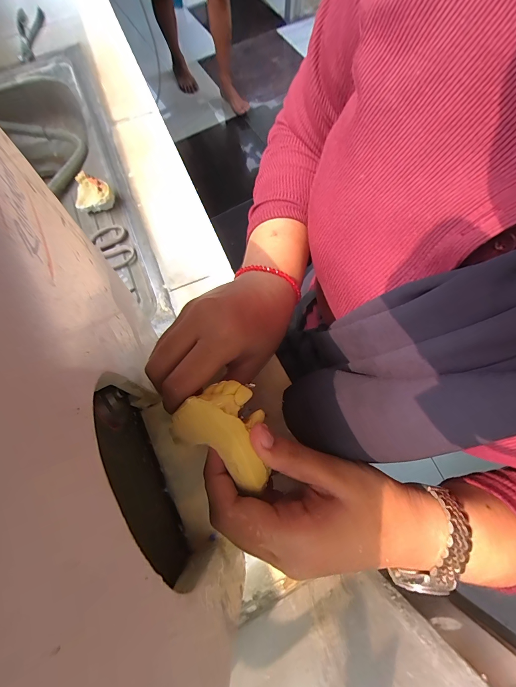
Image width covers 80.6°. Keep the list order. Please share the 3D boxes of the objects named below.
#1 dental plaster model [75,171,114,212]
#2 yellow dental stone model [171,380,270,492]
[{"bbox_3d":[-0.274,-0.251,0.507,0.062,0.038,0.054,-10,71,-2],"label":"dental plaster model"},{"bbox_3d":[-0.014,0.046,0.166,0.060,0.022,0.042,35,75,12],"label":"yellow dental stone model"}]

